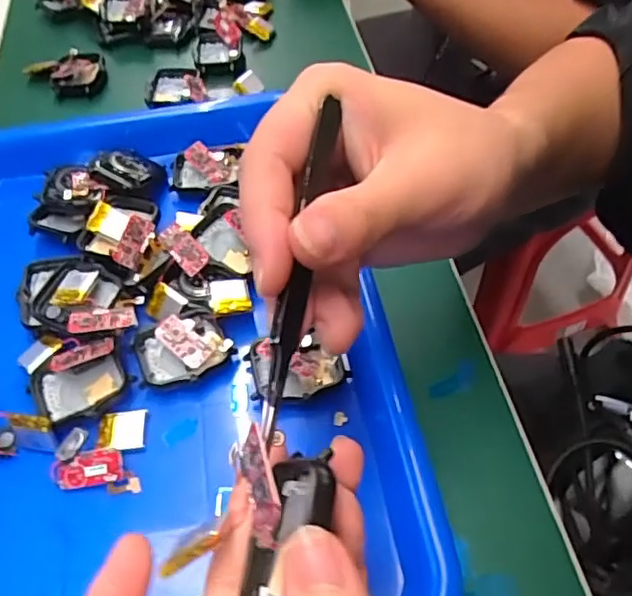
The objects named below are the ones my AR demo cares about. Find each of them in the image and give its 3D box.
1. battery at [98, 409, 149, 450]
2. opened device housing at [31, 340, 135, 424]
[{"bbox_3d":[-0.091,0.062,0.281,0.021,0.004,0.019,-5,53,-1],"label":"battery"},{"bbox_3d":[-0.114,0.042,0.291,0.045,0.015,0.033,-18,54,-10],"label":"opened device housing"}]

